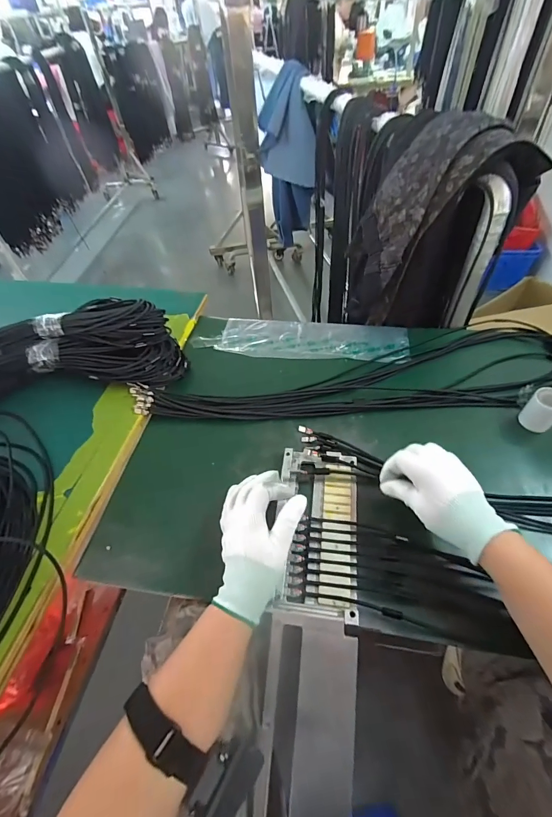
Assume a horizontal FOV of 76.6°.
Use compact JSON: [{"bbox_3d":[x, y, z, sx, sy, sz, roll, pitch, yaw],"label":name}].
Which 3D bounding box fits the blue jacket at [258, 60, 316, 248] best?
[{"bbox_3d":[0.038,-0.871,1.234,0.163,0.467,0.170,-2,50,3],"label":"blue jacket"}]

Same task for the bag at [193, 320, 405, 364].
[{"bbox_3d":[0.049,-0.130,0.656,0.382,0.015,0.117,6,51,10],"label":"bag"}]

